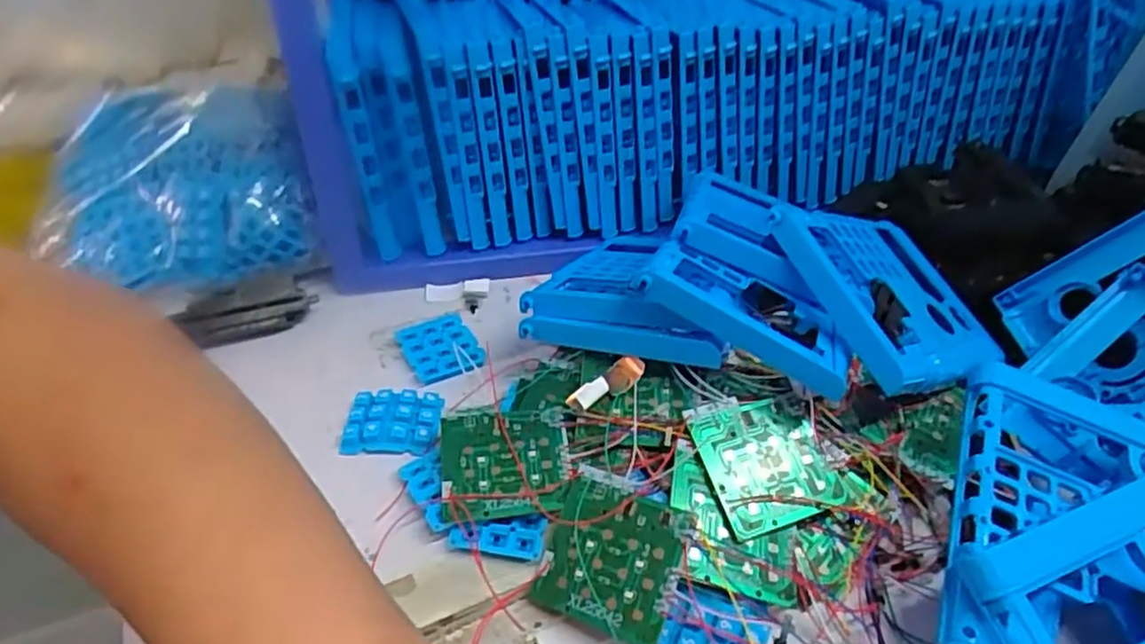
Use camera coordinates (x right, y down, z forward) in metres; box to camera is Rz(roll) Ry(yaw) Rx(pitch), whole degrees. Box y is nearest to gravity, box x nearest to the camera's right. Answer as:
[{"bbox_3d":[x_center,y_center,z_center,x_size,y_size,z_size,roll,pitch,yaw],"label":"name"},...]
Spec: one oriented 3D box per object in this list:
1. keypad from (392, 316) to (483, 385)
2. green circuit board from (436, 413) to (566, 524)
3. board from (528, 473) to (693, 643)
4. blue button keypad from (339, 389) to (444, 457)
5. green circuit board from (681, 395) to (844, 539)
[{"bbox_3d":[-0.095,0.018,0.504,0.049,0.005,0.056,-19,45,-23],"label":"keypad"},{"bbox_3d":[-0.040,0.079,0.401,0.070,0.006,0.067,-4,46,-3],"label":"green circuit board"},{"bbox_3d":[0.018,0.119,0.359,0.070,0.009,0.070,9,66,31],"label":"board"},{"bbox_3d":[-0.112,0.063,0.446,0.058,0.014,0.051,3,40,1],"label":"blue button keypad"},{"bbox_3d":[0.106,0.075,0.387,0.070,0.004,0.072,-13,65,-18],"label":"green circuit board"}]

